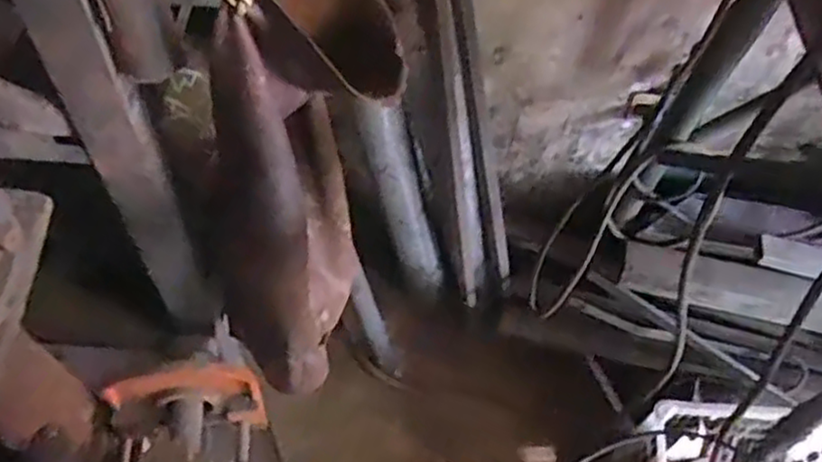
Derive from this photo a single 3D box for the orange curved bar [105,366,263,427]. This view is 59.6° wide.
[{"bbox_3d":[-0.291,0.211,0.950,0.206,0.074,0.055,9,57,-17],"label":"orange curved bar"}]

